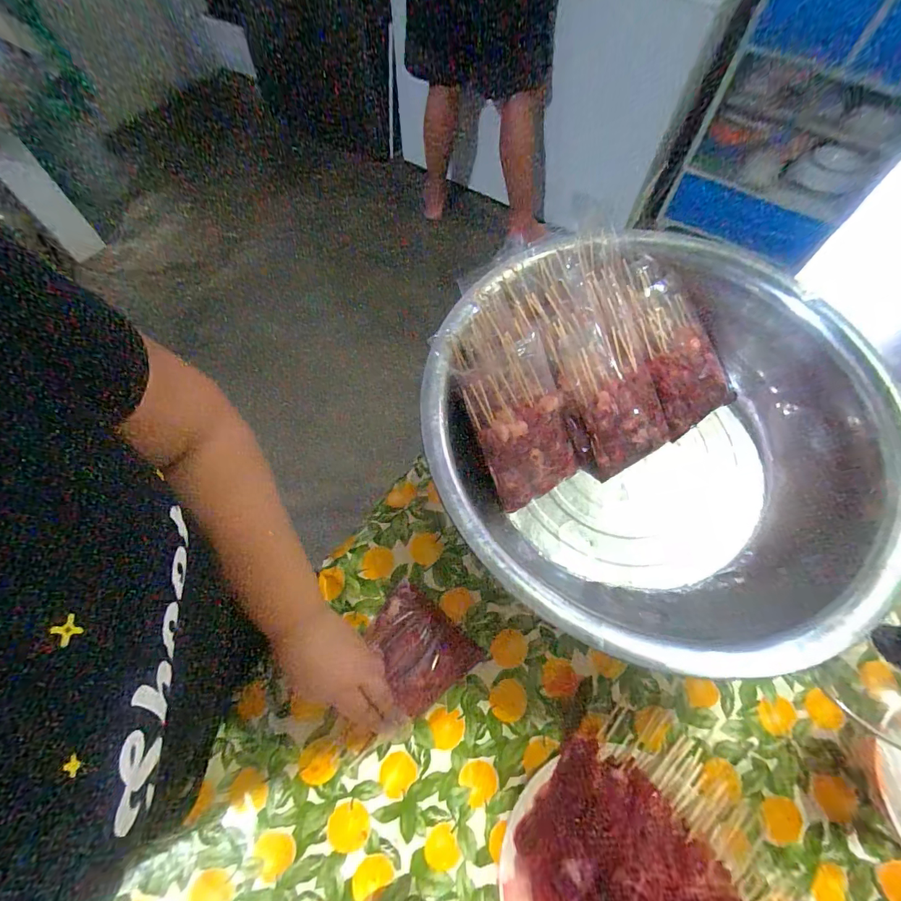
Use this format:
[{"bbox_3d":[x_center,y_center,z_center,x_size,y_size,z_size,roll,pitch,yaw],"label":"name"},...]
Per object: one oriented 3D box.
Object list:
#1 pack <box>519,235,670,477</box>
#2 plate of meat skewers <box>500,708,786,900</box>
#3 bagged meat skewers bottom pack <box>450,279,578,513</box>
[{"bbox_3d":[0.221,-0.139,0.640,0.145,0.051,0.344,-20,95,-10],"label":"pack"},{"bbox_3d":[0.179,0.416,0.441,0.274,0.086,0.185,-23,67,-12],"label":"plate of meat skewers"},{"bbox_3d":[0.092,-0.072,0.611,0.142,0.068,0.308,-15,98,-8],"label":"bagged meat skewers bottom pack"}]

